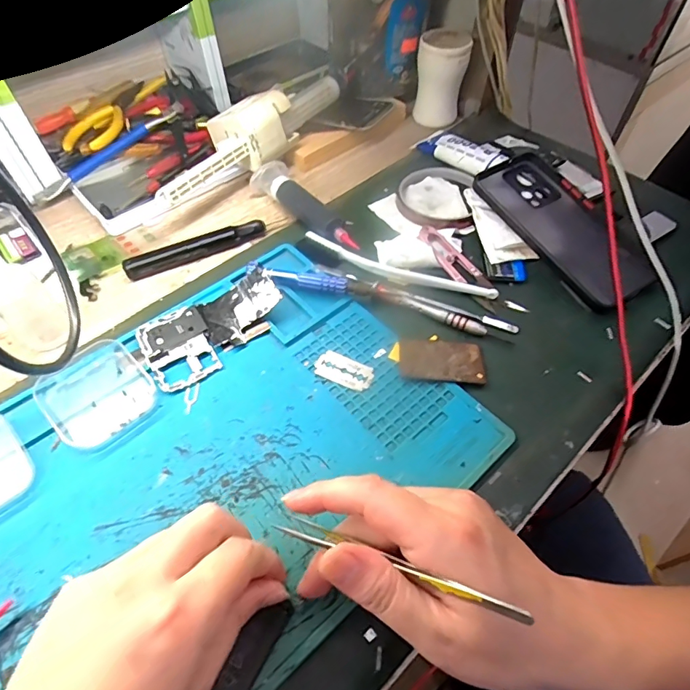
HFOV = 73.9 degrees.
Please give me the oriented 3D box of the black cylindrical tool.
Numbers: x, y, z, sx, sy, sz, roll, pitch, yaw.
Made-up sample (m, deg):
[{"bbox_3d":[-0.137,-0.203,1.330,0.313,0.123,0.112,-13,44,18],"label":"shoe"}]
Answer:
[{"bbox_3d":[-0.129,-0.084,0.404,0.123,0.015,0.020,-25,58,-17],"label":"black cylindrical tool"}]

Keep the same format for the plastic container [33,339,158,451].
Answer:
[{"bbox_3d":[-0.170,0.031,0.314,0.062,0.015,0.073,-38,63,-24],"label":"plastic container"}]

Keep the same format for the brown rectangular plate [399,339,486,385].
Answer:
[{"bbox_3d":[0.070,0.011,0.334,0.060,0.005,0.038,7,54,5],"label":"brown rectangular plate"}]

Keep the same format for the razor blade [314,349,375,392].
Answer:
[{"bbox_3d":[0.000,0.018,0.332,0.042,0.004,0.024,23,57,16],"label":"razor blade"}]

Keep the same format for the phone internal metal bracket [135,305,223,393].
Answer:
[{"bbox_3d":[-0.122,0.002,0.340,0.048,0.007,0.065,-28,59,-19],"label":"phone internal metal bracket"}]

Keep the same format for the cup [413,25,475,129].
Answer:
[{"bbox_3d":[0.105,-0.293,0.508,0.053,0.084,0.049,0,54,0],"label":"cup"}]

